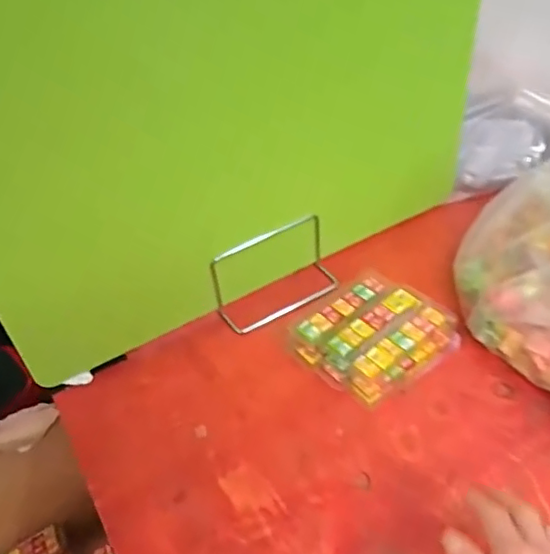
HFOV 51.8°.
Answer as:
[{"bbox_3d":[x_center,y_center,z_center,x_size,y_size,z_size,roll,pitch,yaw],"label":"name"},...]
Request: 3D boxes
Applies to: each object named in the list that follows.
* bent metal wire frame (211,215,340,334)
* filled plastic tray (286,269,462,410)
[{"bbox_3d":[0.003,-0.006,0.677,0.153,0.079,0.066,-24,45,-18],"label":"bent metal wire frame"},{"bbox_3d":[0.108,0.061,0.629,0.148,0.035,0.138,-33,48,-25],"label":"filled plastic tray"}]

